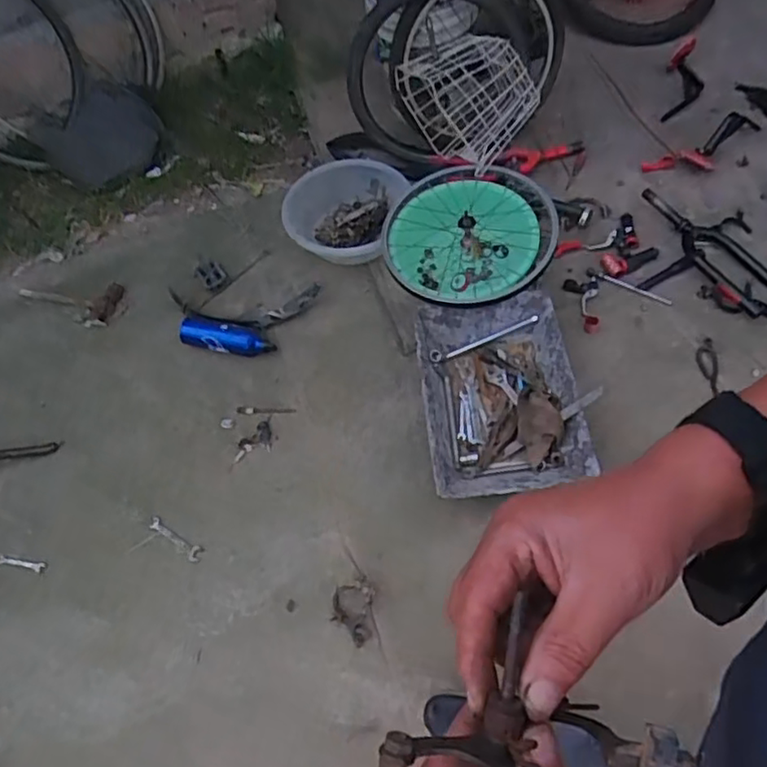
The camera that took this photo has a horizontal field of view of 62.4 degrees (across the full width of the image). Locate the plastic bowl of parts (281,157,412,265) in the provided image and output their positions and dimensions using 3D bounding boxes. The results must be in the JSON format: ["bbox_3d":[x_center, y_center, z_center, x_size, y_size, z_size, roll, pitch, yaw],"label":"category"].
[{"bbox_3d":[-0.115,-0.459,1.706,0.295,0.163,0.286,-4,59,6],"label":"plastic bowl of parts"}]

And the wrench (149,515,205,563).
[{"bbox_3d":[-0.439,0.329,1.338,0.146,0.004,0.034,26,67,21],"label":"wrench"}]

